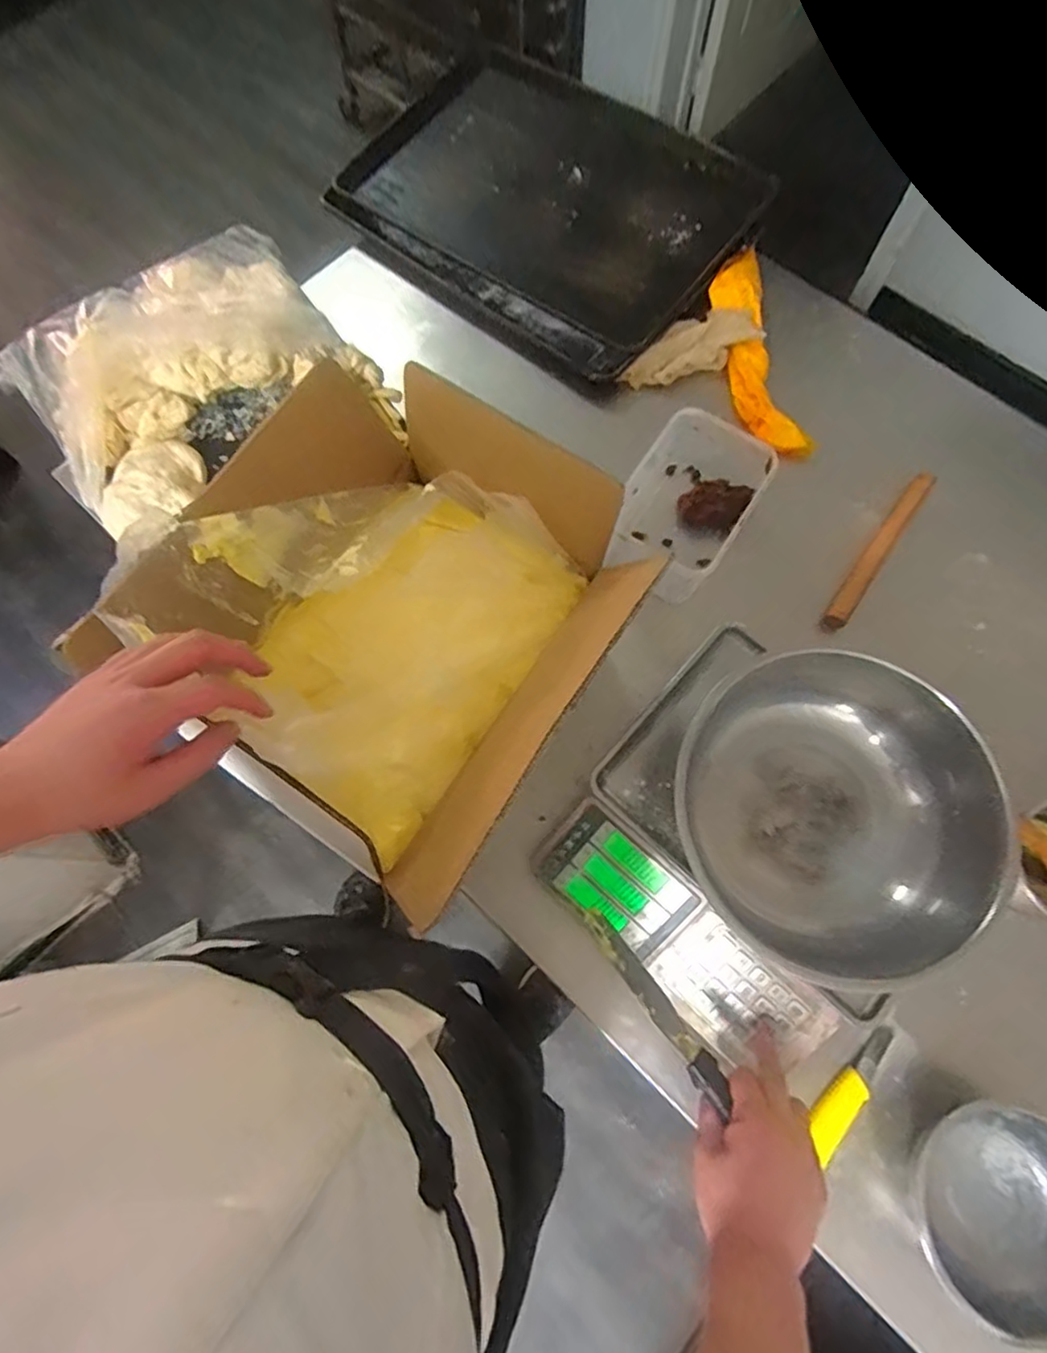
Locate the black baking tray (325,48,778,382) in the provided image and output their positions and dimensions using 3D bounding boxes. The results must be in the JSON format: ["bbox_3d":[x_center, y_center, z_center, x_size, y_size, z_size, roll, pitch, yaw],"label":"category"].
[{"bbox_3d":[0.030,-0.765,1.031,0.634,0.053,0.472,34,76,11],"label":"black baking tray"}]

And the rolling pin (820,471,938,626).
[{"bbox_3d":[0.454,-0.158,0.831,0.028,0.021,0.224,34,88,11],"label":"rolling pin"}]

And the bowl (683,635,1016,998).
[{"bbox_3d":[0.275,0.122,0.588,0.249,0.119,0.277,-22,73,-6],"label":"bowl"}]

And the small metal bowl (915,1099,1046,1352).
[{"bbox_3d":[0.448,0.496,0.597,0.143,0.071,0.176,12,73,4],"label":"small metal bowl"}]

